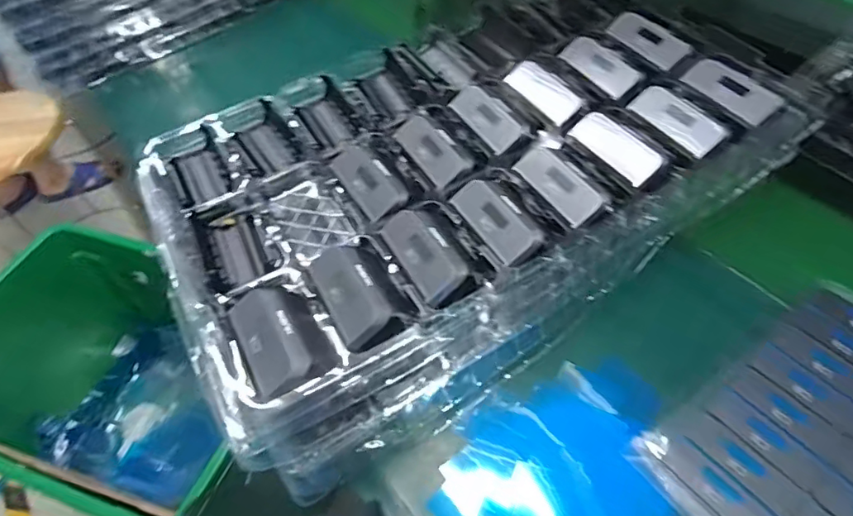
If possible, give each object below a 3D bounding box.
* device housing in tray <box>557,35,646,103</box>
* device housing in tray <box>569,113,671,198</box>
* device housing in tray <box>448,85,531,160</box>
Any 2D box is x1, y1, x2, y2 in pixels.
[{"bbox_3d":[0.152,-0.168,0.464,0.031,0.004,0.083,-40,59,4],"label":"device housing in tray"},{"bbox_3d":[0.149,-0.081,0.413,0.035,0.023,0.078,-41,55,6],"label":"device housing in tray"},{"bbox_3d":[0.053,-0.117,0.442,0.034,0.010,0.080,-40,58,8],"label":"device housing in tray"}]

